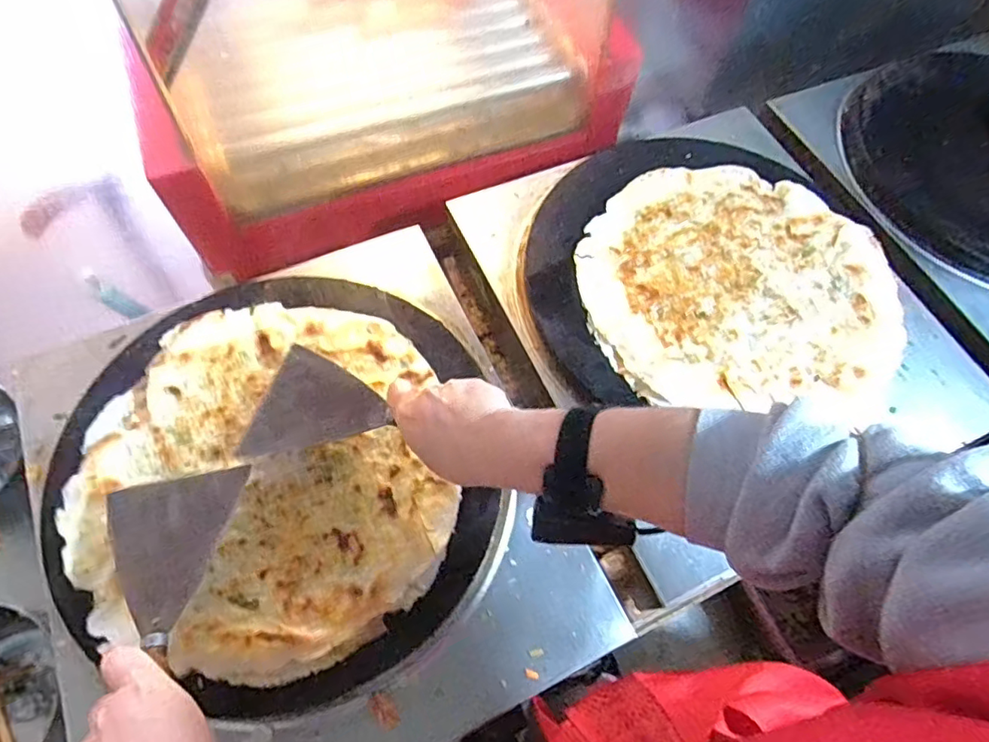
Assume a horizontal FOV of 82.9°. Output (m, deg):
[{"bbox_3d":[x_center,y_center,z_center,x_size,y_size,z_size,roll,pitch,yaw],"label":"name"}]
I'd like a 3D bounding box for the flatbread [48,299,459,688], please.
[{"bbox_3d":[-0.202,0.087,0.491,0.303,0.019,0.320,-11,66,-8],"label":"flatbread"}]

